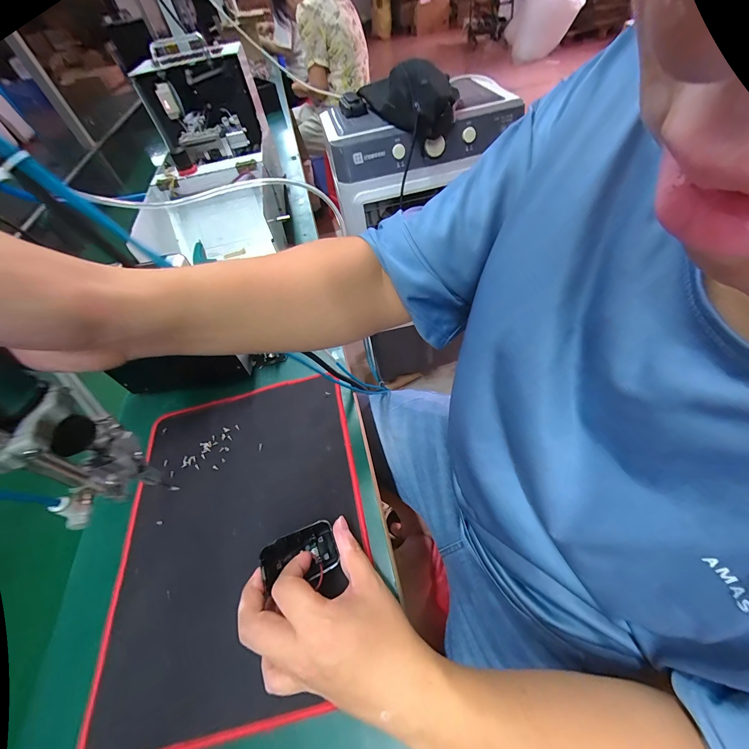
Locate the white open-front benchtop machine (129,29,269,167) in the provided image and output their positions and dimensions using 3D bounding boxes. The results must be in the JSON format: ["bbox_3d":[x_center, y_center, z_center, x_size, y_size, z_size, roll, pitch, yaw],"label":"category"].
[{"bbox_3d":[-0.356,-0.566,0.651,0.200,0.155,0.264,-24,53,-9],"label":"white open-front benchtop machine"}]

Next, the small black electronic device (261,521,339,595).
[{"bbox_3d":[-0.070,0.173,0.302,0.066,0.022,0.045,-20,54,-12],"label":"small black electronic device"}]

